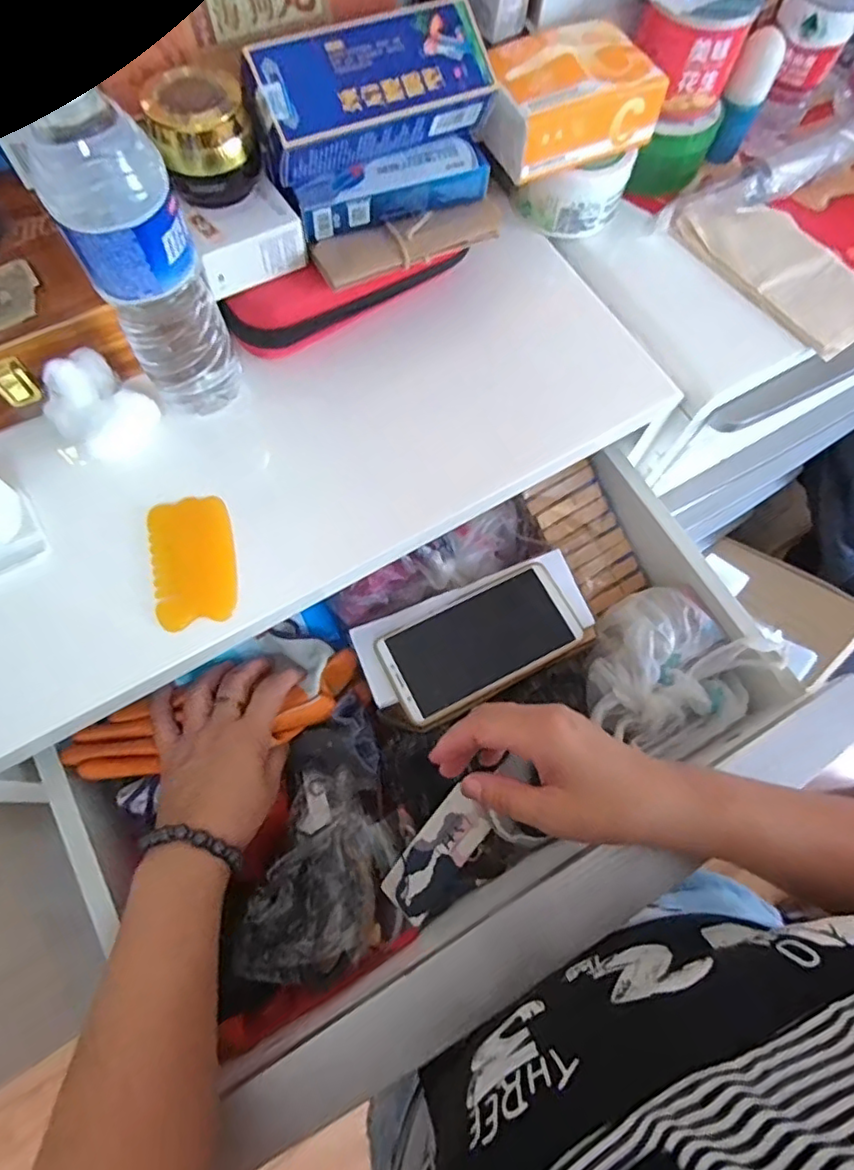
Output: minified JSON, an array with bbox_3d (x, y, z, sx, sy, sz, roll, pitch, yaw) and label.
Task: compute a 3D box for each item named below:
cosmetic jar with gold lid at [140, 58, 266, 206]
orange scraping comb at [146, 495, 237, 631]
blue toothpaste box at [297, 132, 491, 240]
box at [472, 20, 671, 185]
[{"bbox_3d":[-0.138,-0.282,0.377,0.060,0.053,0.061,-16,71,-7],"label":"cosmetic jar with gold lid"},{"bbox_3d":[-0.156,-0.017,0.407,0.052,0.007,0.088,-13,71,-7],"label":"orange scraping comb"},{"bbox_3d":[-0.024,-0.277,0.424,0.136,0.031,0.033,-23,73,-10],"label":"blue toothpaste box"},{"bbox_3d":[0.102,-0.363,0.450,0.123,0.049,0.085,-22,72,-9],"label":"box"}]

